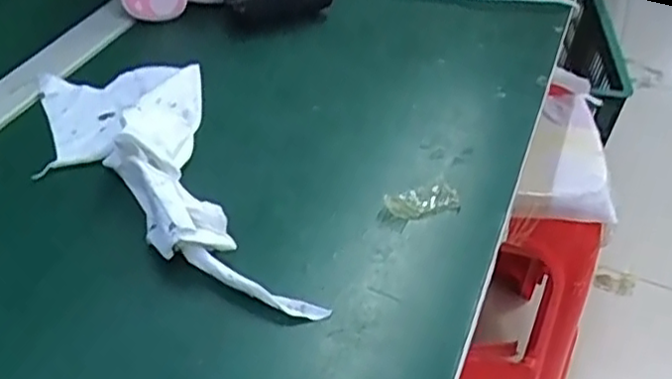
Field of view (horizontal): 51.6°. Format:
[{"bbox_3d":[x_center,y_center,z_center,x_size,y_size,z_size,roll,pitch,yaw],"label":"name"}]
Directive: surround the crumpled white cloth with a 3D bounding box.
[{"bbox_3d":[-0.136,-0.016,0.525,0.136,0.036,0.309,-14,47,-21],"label":"crumpled white cloth"}]

